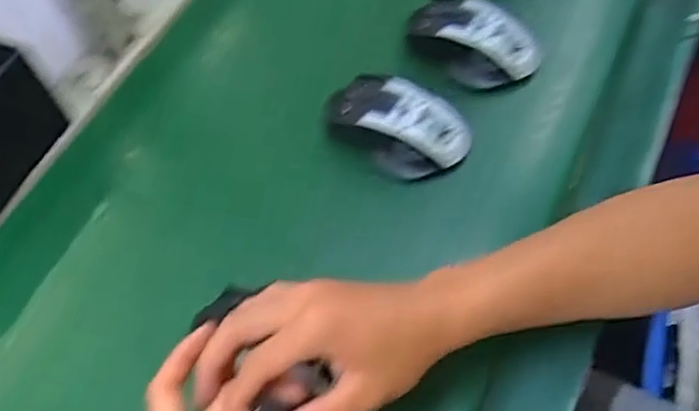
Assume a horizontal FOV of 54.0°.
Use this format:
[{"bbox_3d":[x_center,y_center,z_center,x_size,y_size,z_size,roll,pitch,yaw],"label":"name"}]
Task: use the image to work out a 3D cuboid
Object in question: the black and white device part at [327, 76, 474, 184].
[{"bbox_3d":[0.036,-0.065,0.538,0.112,0.031,0.065,28,65,20],"label":"black and white device part"}]

